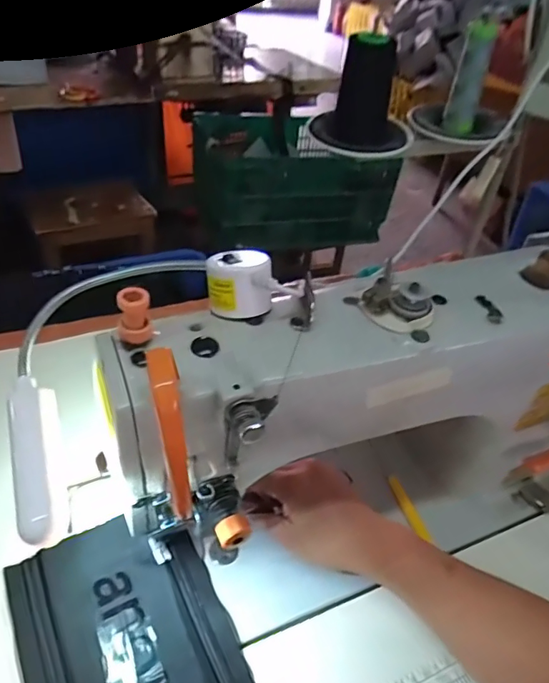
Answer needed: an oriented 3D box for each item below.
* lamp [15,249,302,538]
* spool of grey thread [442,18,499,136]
[{"bbox_3d":[-0.091,-0.002,0.298,0.132,0.078,0.184,35,47,30],"label":"lamp"},{"bbox_3d":[0.225,-0.303,0.582,0.034,0.115,0.031,18,41,14],"label":"spool of grey thread"}]

